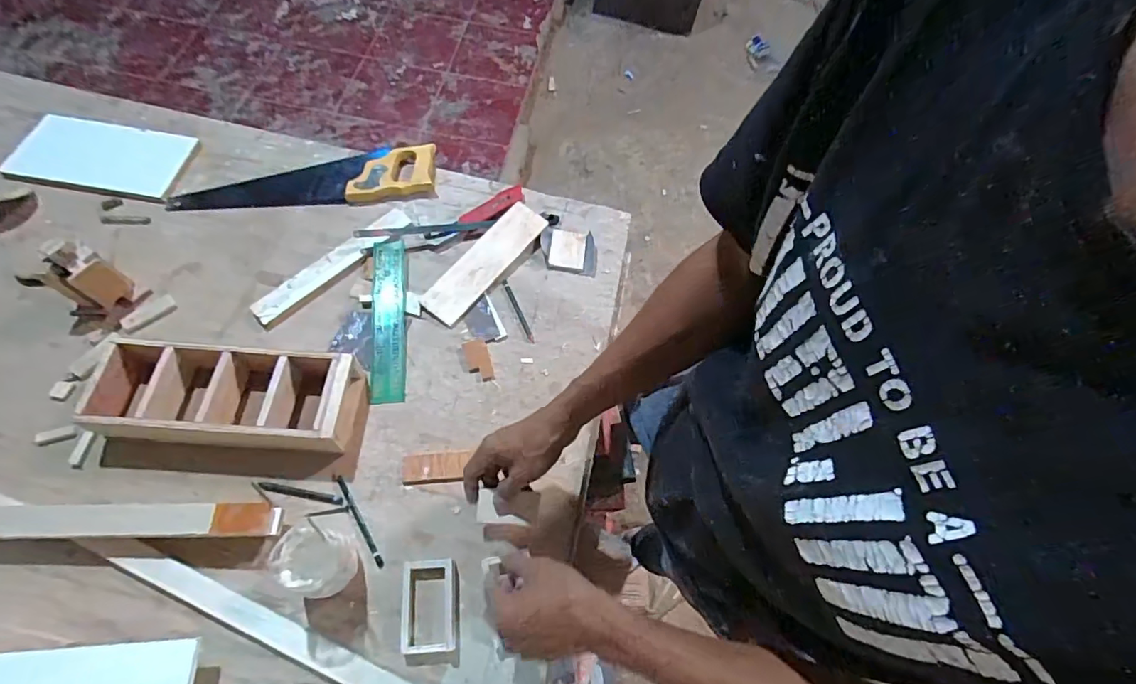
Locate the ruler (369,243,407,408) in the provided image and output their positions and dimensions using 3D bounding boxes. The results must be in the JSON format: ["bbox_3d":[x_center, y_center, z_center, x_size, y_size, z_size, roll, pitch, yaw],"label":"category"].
[{"bbox_3d":[-0.258,-0.035,0.727,0.047,0.008,0.256,-7,66,-4],"label":"ruler"}]

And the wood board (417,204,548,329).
[{"bbox_3d":[-0.124,-0.125,0.773,0.060,0.012,0.232,43,72,-7],"label":"wood board"}]

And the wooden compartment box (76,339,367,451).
[{"bbox_3d":[-0.419,0.064,0.625,0.300,0.064,0.111,2,62,-3],"label":"wooden compartment box"}]

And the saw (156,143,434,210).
[{"bbox_3d":[-0.426,-0.268,0.824,0.405,0.032,0.107,-5,63,-7],"label":"saw"}]

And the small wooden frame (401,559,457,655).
[{"bbox_3d":[-0.155,0.290,0.560,0.056,0.018,0.090,-5,63,-7],"label":"small wooden frame"}]

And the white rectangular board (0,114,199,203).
[{"bbox_3d":[-0.739,-0.298,0.803,0.224,0.017,0.141,8,62,0],"label":"white rectangular board"}]

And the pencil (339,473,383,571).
[{"bbox_3d":[-0.248,0.212,0.600,0.008,0.004,0.122,-30,68,-18],"label":"pencil"}]

